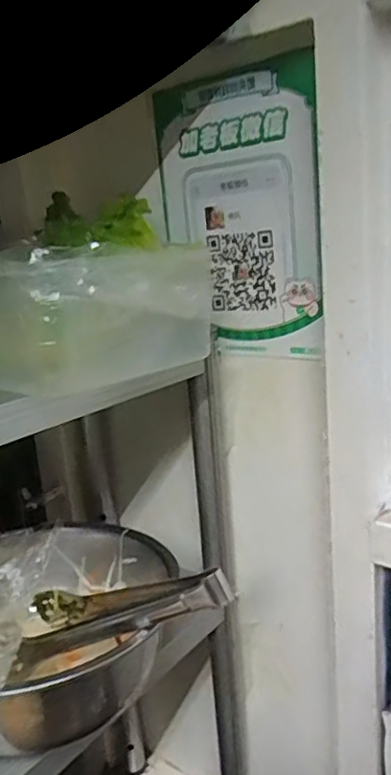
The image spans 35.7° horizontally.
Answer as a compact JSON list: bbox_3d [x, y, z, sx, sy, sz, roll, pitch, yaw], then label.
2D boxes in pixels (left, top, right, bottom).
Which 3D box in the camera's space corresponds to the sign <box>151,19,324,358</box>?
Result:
[{"bbox_3d":[0.037,-0.160,0.554,0.170,0.258,0.011,3,13,38],"label":"sign"}]

